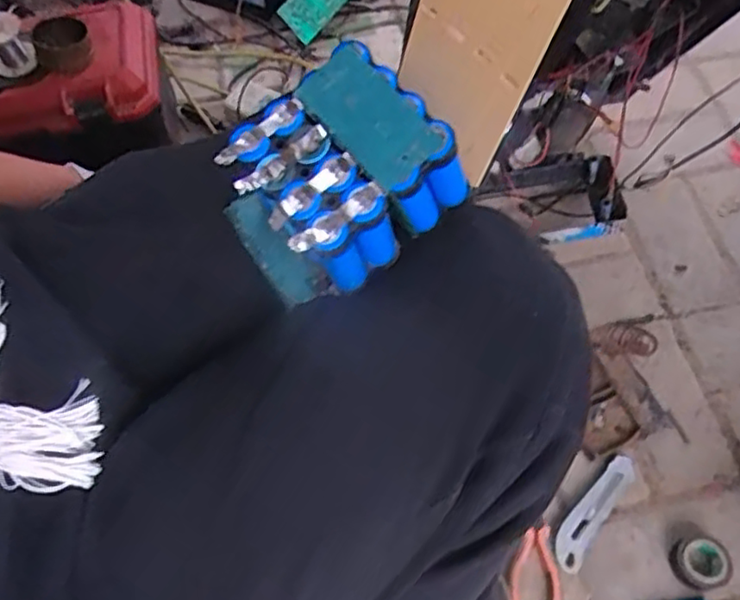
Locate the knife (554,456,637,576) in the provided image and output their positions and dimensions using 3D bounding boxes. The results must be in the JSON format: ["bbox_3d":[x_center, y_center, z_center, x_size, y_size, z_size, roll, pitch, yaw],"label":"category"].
[{"bbox_3d":[0.228,0.214,0.668,0.033,0.009,0.132,34,67,21],"label":"knife"}]

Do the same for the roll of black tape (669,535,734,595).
[{"bbox_3d":[0.318,0.253,0.630,0.049,0.022,0.049,-1,60,3],"label":"roll of black tape"}]

